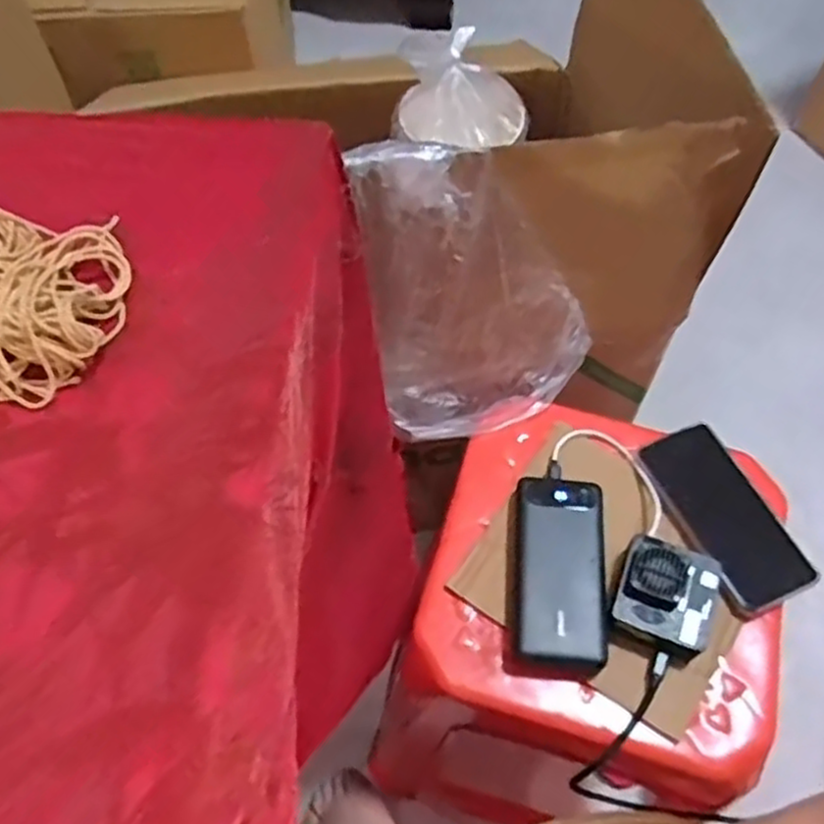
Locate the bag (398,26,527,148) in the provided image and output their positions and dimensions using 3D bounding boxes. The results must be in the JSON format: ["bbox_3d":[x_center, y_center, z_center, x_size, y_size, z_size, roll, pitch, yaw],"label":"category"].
[{"bbox_3d":[0.058,-0.394,0.927,0.165,0.104,0.119,20,61,13],"label":"bag"}]

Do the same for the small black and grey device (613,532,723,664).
[{"bbox_3d":[0.199,0.145,0.587,0.074,0.047,0.079,20,61,13],"label":"small black and grey device"}]

